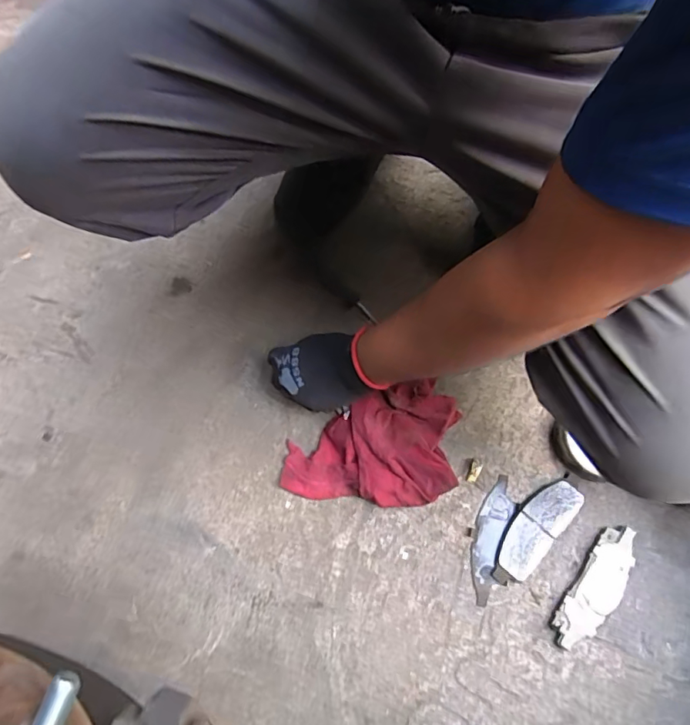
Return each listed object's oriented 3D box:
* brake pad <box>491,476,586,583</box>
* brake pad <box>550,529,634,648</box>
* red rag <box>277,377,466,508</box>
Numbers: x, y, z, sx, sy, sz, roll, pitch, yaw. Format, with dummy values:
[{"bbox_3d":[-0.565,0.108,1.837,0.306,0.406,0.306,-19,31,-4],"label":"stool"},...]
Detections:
[{"bbox_3d":[0.223,0.195,0.568,0.050,0.014,0.144,39,78,10],"label":"brake pad"},{"bbox_3d":[0.284,0.254,0.549,0.045,0.016,0.147,35,78,9],"label":"brake pad"},{"bbox_3d":[0.035,0.105,0.569,0.216,0.047,0.132,-16,75,-4],"label":"red rag"}]

